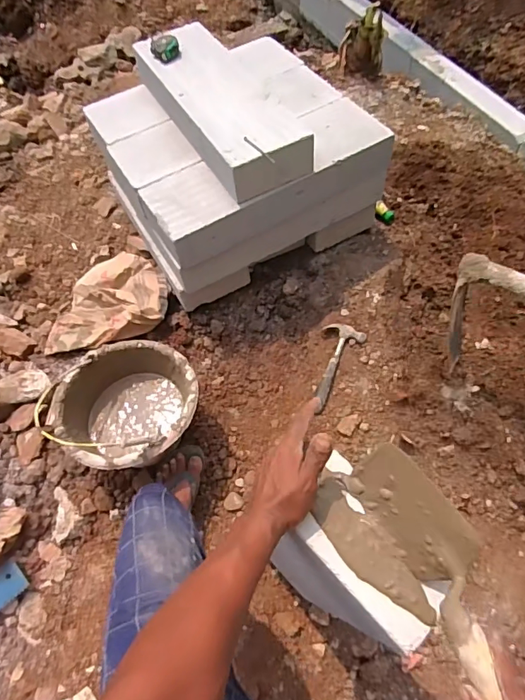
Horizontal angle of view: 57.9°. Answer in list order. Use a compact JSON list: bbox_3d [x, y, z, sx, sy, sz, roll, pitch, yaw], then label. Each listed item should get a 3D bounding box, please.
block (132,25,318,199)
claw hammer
[{"bbox_3d":[-0.112,-0.605,1.168,0.203,0.121,0.601,-26,63,-11],"label":"block"},{"bbox_3d":[0.185,0.043,1.264,0.108,0.025,0.240,20,72,14],"label":"claw hammer"}]

